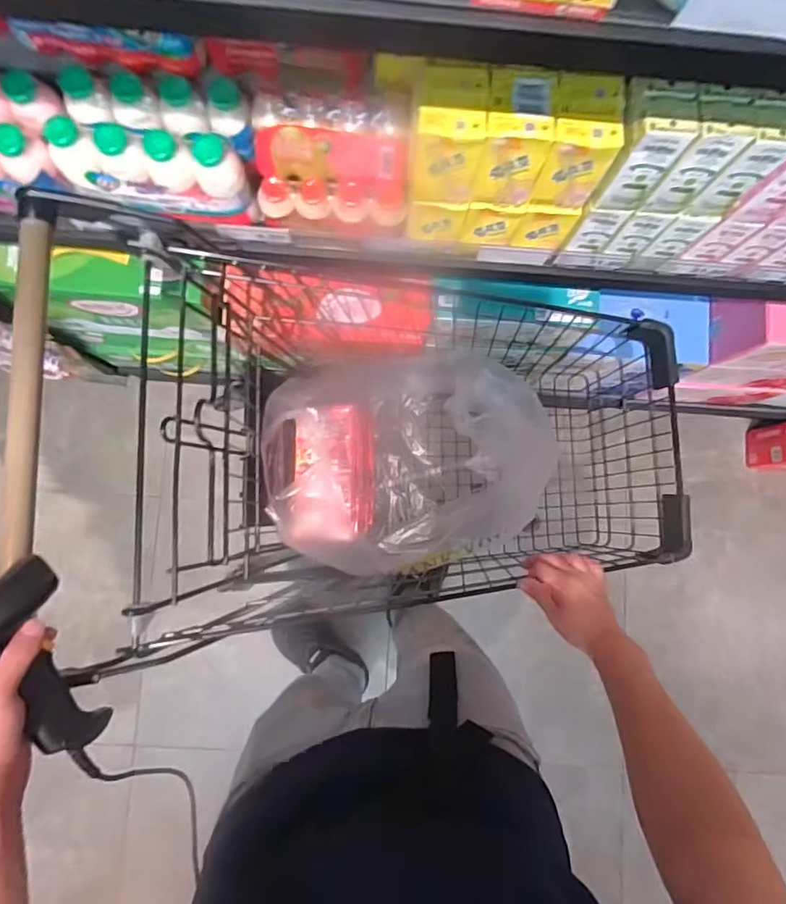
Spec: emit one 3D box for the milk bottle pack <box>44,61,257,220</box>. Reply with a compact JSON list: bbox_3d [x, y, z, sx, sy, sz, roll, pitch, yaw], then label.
[{"bbox_3d":[-0.269,-0.347,0.604,0.201,0.097,0.116,4,85,-3],"label":"milk bottle pack"}]

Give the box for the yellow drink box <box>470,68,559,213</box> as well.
[{"bbox_3d":[0.122,-0.316,0.541,0.066,0.115,0.077,4,85,-3],"label":"yellow drink box"}]

